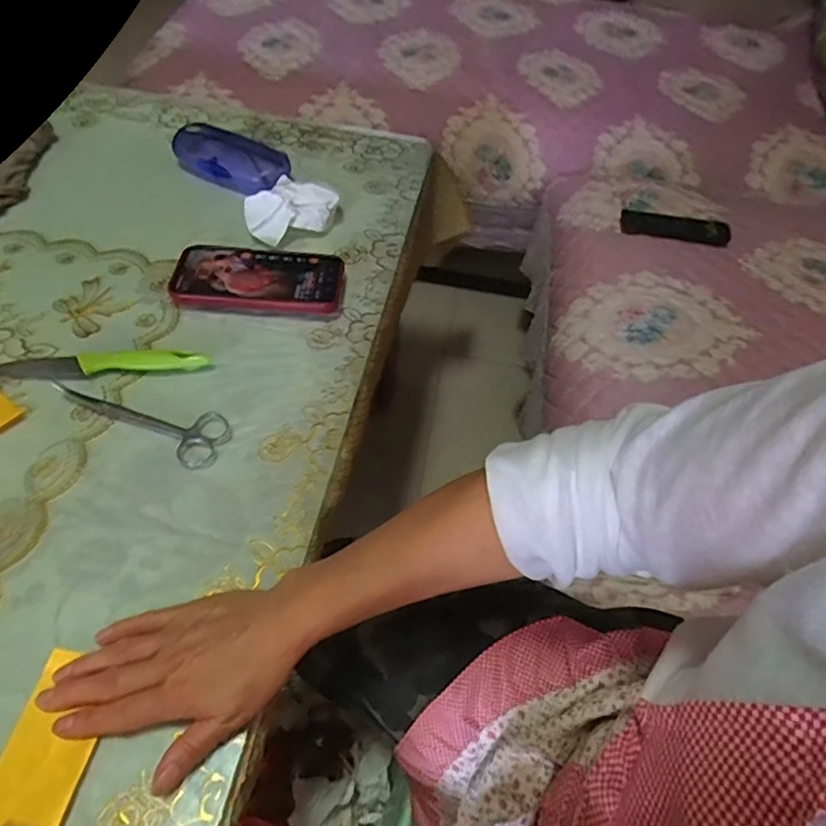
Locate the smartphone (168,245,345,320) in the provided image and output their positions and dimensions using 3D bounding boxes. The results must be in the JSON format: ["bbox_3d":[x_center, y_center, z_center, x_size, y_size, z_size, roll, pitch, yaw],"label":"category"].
[{"bbox_3d":[-0.155,-0.137,0.598,0.167,0.018,0.076,5,58,0],"label":"smartphone"}]

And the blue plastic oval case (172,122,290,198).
[{"bbox_3d":[-0.221,-0.306,0.717,0.153,0.036,0.065,27,56,16],"label":"blue plastic oval case"}]

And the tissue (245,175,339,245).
[{"bbox_3d":[-0.140,-0.224,0.660,0.084,0.046,0.080,20,54,11],"label":"tissue"}]

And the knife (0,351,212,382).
[{"bbox_3d":[-0.282,-0.042,0.531,0.189,0.015,0.027,1,53,-4],"label":"knife"}]

